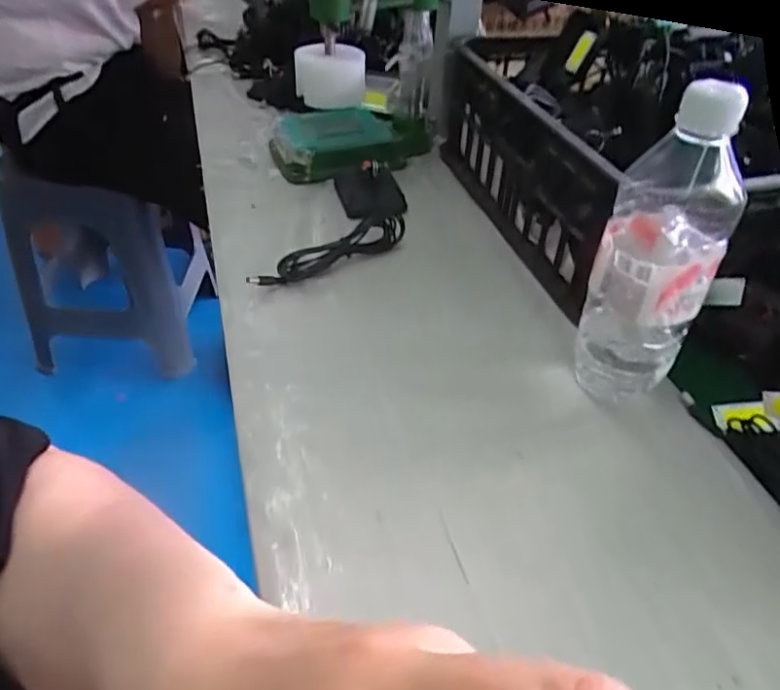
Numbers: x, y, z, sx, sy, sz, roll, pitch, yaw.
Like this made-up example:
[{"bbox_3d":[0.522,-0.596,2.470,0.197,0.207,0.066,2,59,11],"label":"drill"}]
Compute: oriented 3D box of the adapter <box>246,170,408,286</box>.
[{"bbox_3d":[-0.043,-0.114,0.609,0.098,0.045,0.213,15,43,12],"label":"adapter"}]

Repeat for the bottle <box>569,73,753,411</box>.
[{"bbox_3d":[0.179,-0.055,0.408,0.058,0.219,0.063,-10,43,-16],"label":"bottle"}]

